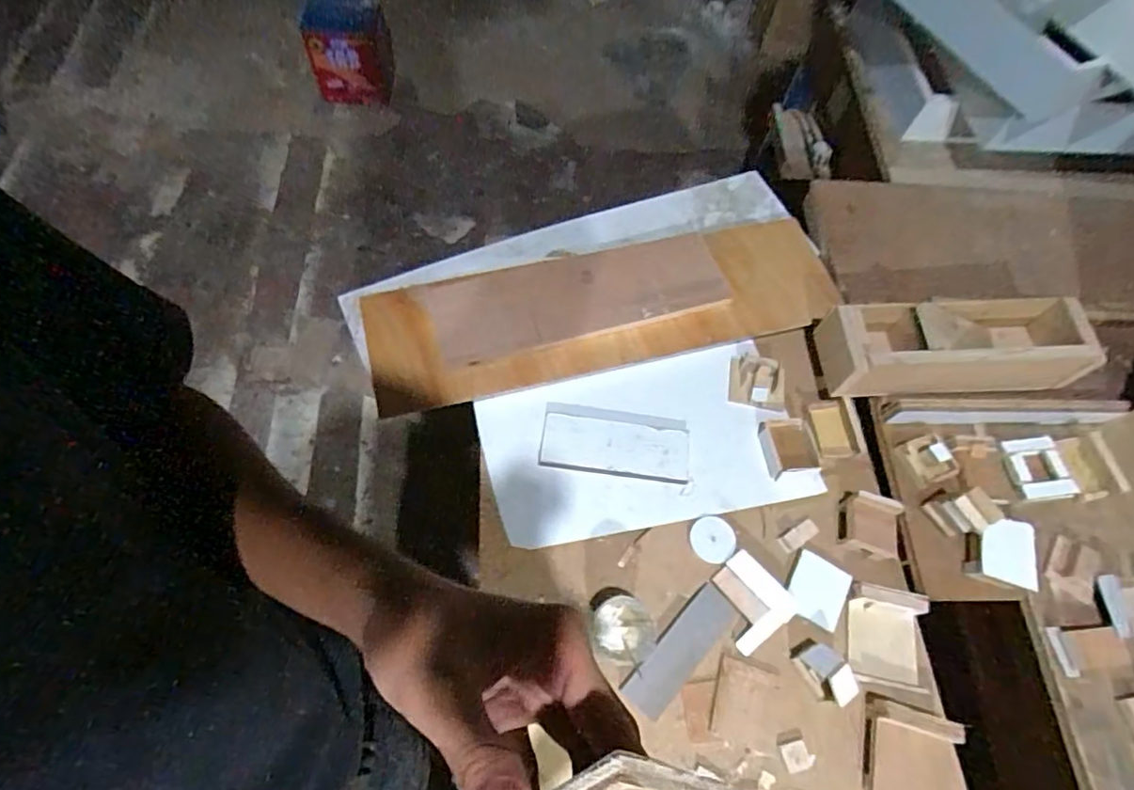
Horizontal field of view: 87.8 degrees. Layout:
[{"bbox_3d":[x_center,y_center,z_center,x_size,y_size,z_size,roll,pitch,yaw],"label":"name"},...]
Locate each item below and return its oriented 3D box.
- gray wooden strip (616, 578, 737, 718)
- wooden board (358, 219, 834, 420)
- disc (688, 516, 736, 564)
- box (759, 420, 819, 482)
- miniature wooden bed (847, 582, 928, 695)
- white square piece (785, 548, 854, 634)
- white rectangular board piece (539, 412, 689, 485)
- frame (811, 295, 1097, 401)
[{"bbox_3d":[0.129,0.291,0.673,0.046,0.004,0.153,38,78,21],"label":"gray wooden strip"},{"bbox_3d":[0.053,-0.130,0.823,0.662,0.053,0.201,-13,66,-6],"label":"wooden board"},{"bbox_3d":[0.174,0.172,0.704,0.052,0.009,0.052,2,63,-4],"label":"disc"},{"bbox_3d":[0.278,0.064,0.745,0.052,0.020,0.077,-5,63,-7],"label":"box"},{"bbox_3d":[0.366,0.276,0.673,0.080,0.034,0.103,12,63,2],"label":"miniature wooden bed"},{"bbox_3d":[0.299,0.232,0.703,0.068,0.011,0.077,34,65,5],"label":"white square piece"},{"bbox_3d":[0.062,0.068,0.753,0.185,0.011,0.074,9,62,0],"label":"white rectangular board piece"},{"bbox_3d":[0.515,-0.066,0.777,0.325,0.090,0.120,-2,65,-5],"label":"frame"}]

